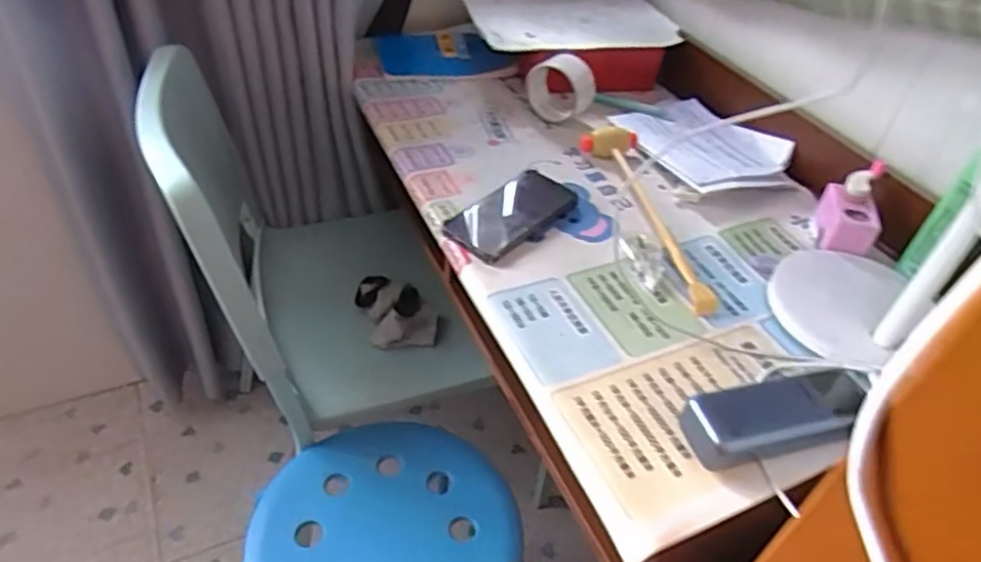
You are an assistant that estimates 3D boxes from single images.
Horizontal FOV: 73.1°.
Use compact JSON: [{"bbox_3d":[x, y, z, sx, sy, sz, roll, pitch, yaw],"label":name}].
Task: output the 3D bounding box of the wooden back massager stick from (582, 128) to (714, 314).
[{"bbox_3d":[0.184,-0.084,0.774,0.063,0.025,0.326,-3,44,-11],"label":"wooden back massager stick"}]

